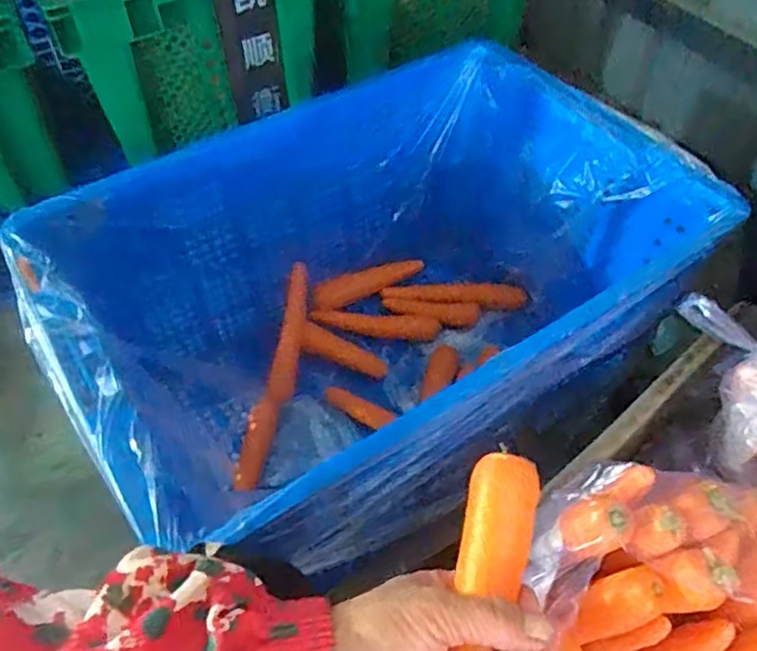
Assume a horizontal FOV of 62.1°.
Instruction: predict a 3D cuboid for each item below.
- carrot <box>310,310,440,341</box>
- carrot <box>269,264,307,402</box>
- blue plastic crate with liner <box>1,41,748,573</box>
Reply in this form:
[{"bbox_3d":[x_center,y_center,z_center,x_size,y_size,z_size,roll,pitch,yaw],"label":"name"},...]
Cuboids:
[{"bbox_3d":[-0.002,-0.006,0.857,0.168,0.039,0.034,1,52,1],"label":"carrot"},{"bbox_3d":[-0.112,0.010,0.807,0.028,0.028,0.185,5,69,4],"label":"carrot"},{"bbox_3d":[-0.008,-0.001,0.669,0.548,0.324,0.389,-29,57,-21],"label":"blue plastic crate with liner"}]

